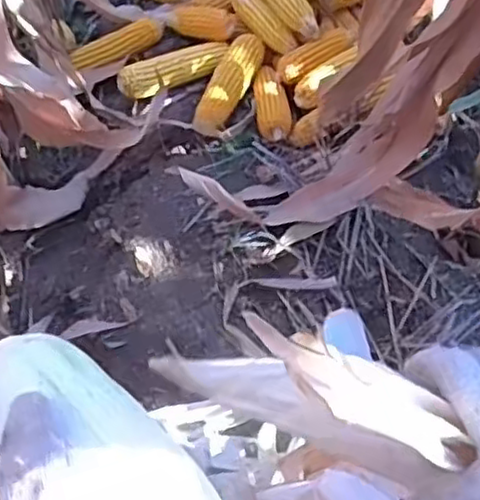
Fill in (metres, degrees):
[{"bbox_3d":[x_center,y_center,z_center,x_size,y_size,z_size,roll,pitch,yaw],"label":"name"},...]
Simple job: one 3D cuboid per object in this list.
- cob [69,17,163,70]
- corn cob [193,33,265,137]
[{"bbox_3d":[-0.216,-0.355,1.234,0.174,0.038,0.046,-20,52,6],"label":"cob"},{"bbox_3d":[-0.019,-0.267,1.137,0.062,0.049,0.214,18,54,14],"label":"corn cob"}]

